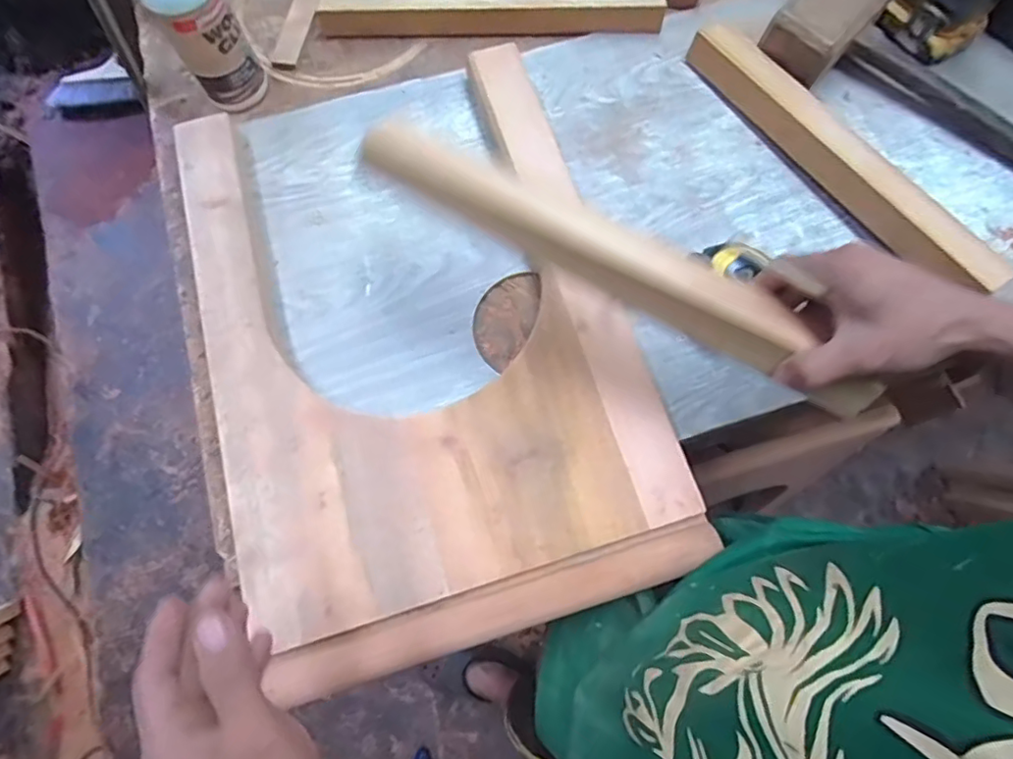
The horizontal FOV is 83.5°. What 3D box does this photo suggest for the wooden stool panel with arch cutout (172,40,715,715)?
[{"bbox_3d":[-0.082,-0.054,0.518,0.371,0.017,0.539,-16,72,-4],"label":"wooden stool panel with arch cutout"}]

